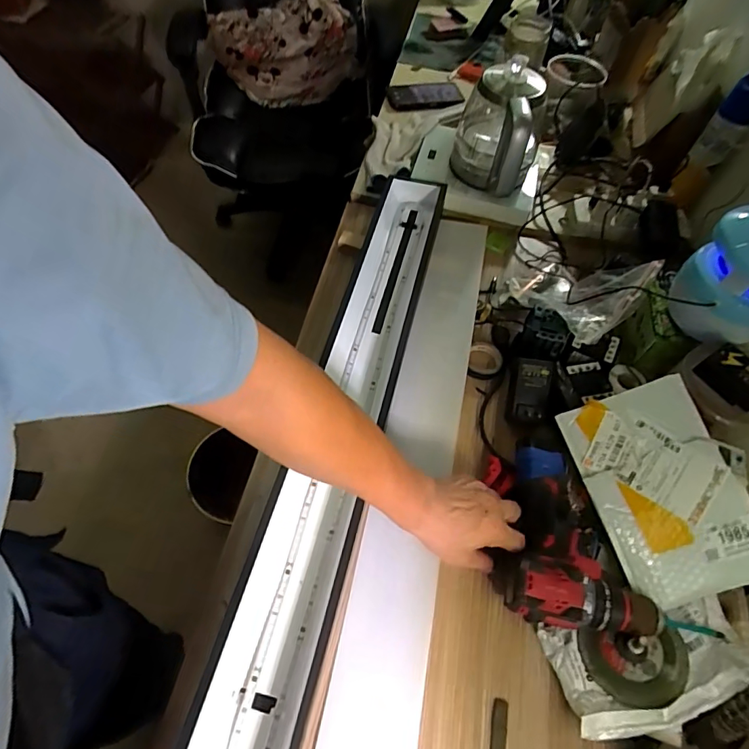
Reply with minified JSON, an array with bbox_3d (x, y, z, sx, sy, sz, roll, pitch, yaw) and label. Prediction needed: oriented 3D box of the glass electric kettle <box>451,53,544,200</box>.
[{"bbox_3d":[0.207,-0.414,0.791,0.137,0.160,0.195,16,59,6],"label":"glass electric kettle"}]

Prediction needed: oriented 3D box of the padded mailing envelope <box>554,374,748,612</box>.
[{"bbox_3d":[0.316,0.128,0.524,0.141,0.023,0.225,-21,73,5],"label":"padded mailing envelope"}]

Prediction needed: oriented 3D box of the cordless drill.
[{"bbox_3d":[0.218,0.180,0.531,0.151,0.070,0.180,8,59,1],"label":"cordless drill"}]

